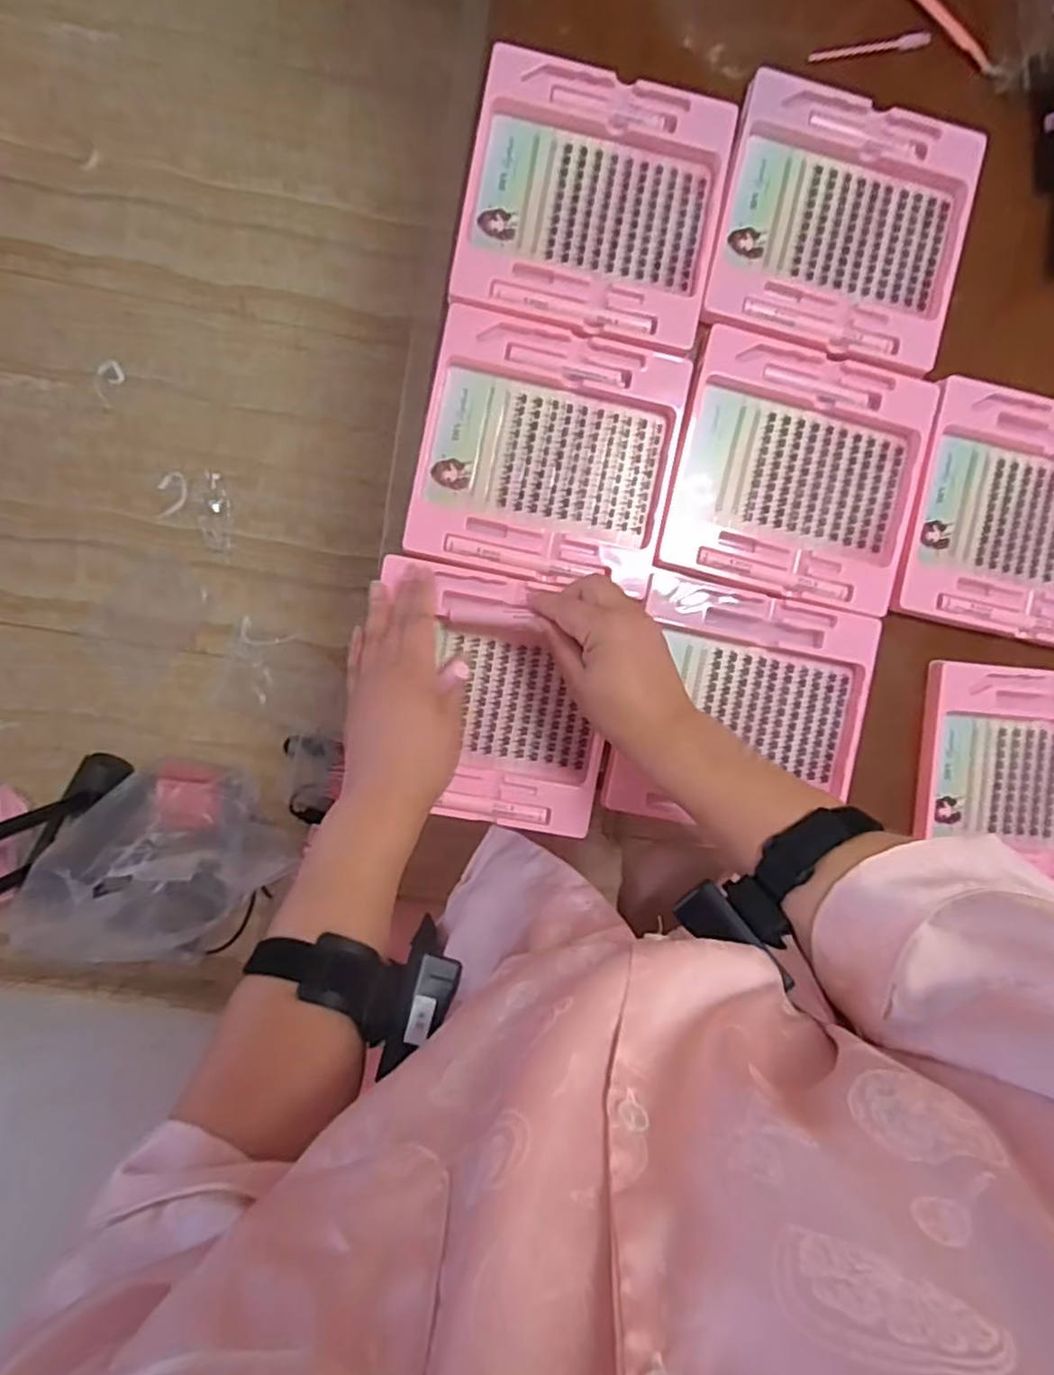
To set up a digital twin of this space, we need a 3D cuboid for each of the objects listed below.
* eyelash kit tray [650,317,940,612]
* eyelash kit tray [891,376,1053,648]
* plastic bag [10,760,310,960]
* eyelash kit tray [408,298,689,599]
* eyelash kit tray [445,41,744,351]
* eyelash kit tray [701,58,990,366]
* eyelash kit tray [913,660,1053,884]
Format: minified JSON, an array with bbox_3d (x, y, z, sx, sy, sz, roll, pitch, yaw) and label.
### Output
[{"bbox_3d":[0.215,-0.171,0.566,0.195,0.015,0.191,12,91,-6],"label":"eyelash kit tray"},{"bbox_3d":[0.412,-0.137,0.585,0.199,0.013,0.195,11,91,-6],"label":"eyelash kit tray"},{"bbox_3d":[-0.645,0.298,1.196,0.375,0.254,0.280,-31,94,-2],"label":"plastic bag"},{"bbox_3d":[0.017,-0.180,0.551,0.189,0.013,0.193,11,91,-6],"label":"eyelash kit tray"},{"bbox_3d":[0.052,-0.370,0.548,0.194,0.013,0.194,11,91,-6],"label":"eyelash kit tray"},{"bbox_3d":[0.250,-0.364,0.562,0.189,0.018,0.199,11,91,-6],"label":"eyelash kit tray"},{"bbox_3d":[0.427,0.076,0.595,0.203,0.017,0.181,6,91,-6],"label":"eyelash kit tray"}]

